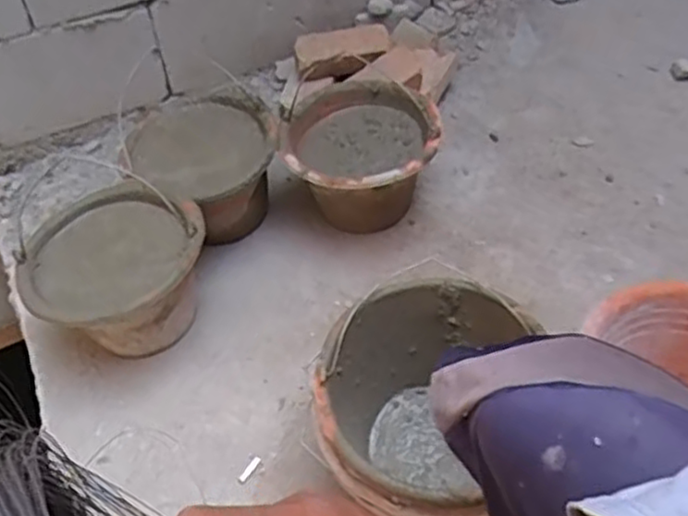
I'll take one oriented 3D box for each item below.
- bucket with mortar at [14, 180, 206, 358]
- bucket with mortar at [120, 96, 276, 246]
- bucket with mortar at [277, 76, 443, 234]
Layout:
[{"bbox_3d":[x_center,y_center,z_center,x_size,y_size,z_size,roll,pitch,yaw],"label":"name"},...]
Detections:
[{"bbox_3d":[-0.320,0.024,1.023,0.237,0.168,0.233,-2,46,2],"label":"bucket with mortar"},{"bbox_3d":[-0.219,-0.146,1.160,0.234,0.152,0.224,-2,46,2],"label":"bucket with mortar"},{"bbox_3d":[0.028,-0.151,1.149,0.238,0.175,0.248,-2,46,2],"label":"bucket with mortar"}]

